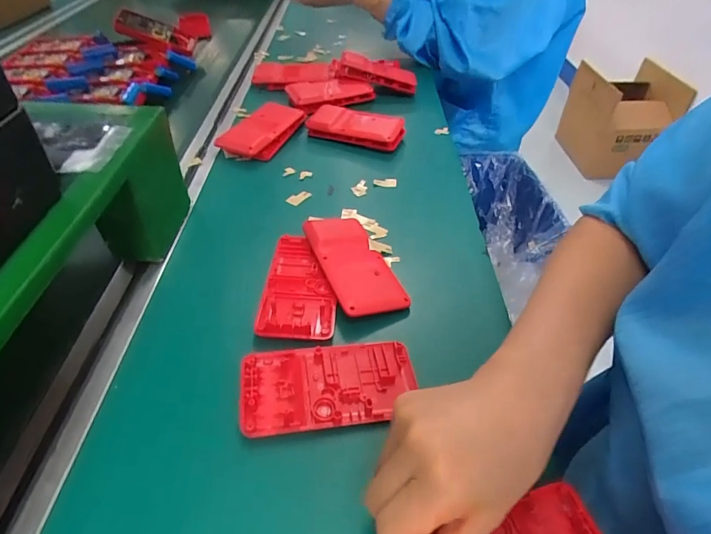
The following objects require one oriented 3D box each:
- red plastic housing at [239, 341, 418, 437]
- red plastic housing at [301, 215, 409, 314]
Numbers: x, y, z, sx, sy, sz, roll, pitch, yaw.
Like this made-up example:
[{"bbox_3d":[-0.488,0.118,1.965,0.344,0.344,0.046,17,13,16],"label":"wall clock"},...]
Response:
[{"bbox_3d":[-0.018,0.082,0.301,0.121,0.013,0.062,-4,45,-9],"label":"red plastic housing"},{"bbox_3d":[-0.001,-0.004,0.380,0.059,0.014,0.115,-14,48,-18],"label":"red plastic housing"}]

